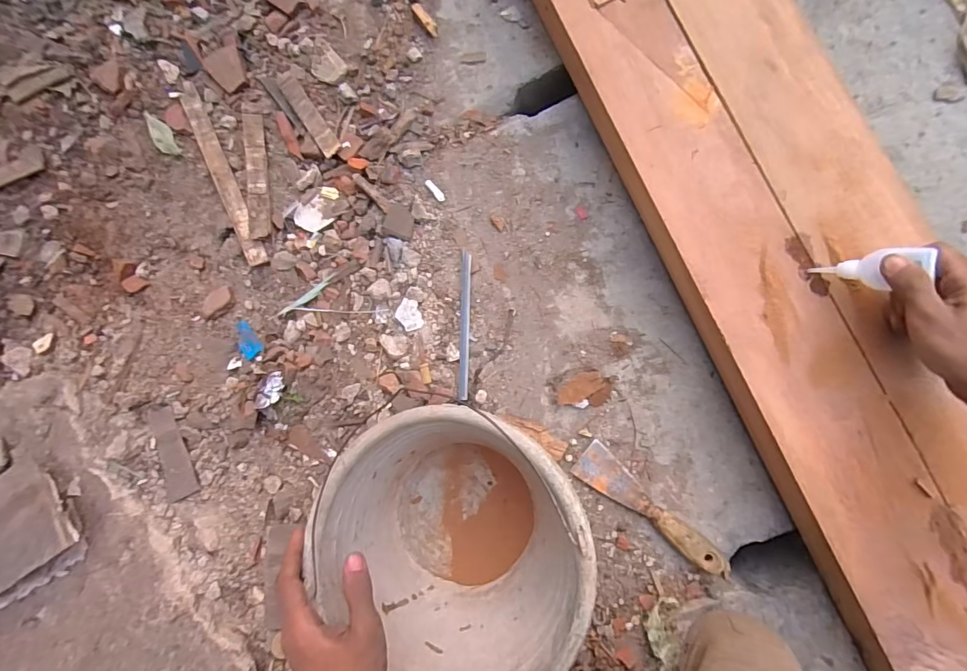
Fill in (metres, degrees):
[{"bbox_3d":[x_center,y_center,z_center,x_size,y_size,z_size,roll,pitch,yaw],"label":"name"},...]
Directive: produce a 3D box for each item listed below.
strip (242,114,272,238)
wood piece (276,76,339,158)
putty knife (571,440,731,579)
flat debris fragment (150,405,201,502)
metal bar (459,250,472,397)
[{"bbox_3d":[-0.297,-0.212,0.602,0.025,0.009,0.179,-5,76,-19],"label":"strip"},{"bbox_3d":[-0.234,-0.296,0.611,0.023,0.008,0.141,-36,82,5],"label":"wood piece"},{"bbox_3d":[0.190,0.197,0.513,0.190,0.021,0.043,37,92,9],"label":"putty knife"},{"bbox_3d":[-0.382,0.142,0.561,0.037,0.013,0.116,-26,83,6],"label":"flat debris fragment"},{"bbox_3d":[-0.023,-0.012,0.566,0.014,0.012,0.178,1,86,9],"label":"metal bar"}]

